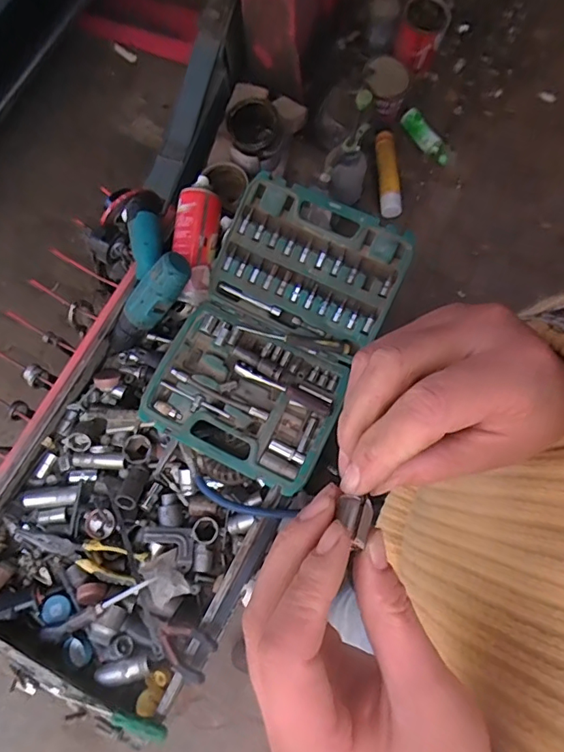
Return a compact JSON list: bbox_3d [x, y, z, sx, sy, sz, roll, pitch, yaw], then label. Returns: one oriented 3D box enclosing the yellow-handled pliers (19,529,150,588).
[{"bbox_3d":[-0.278,0.243,0.679,0.186,0.023,0.045,12,75,5],"label":"yellow-handled pliers"}]

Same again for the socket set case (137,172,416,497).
[{"bbox_3d":[-0.013,-0.061,0.663,0.244,0.107,0.362,26,77,9],"label":"socket set case"}]

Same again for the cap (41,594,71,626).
[{"bbox_3d":[-0.306,0.317,0.675,0.039,0.013,0.036,-1,75,2],"label":"cap"}]

